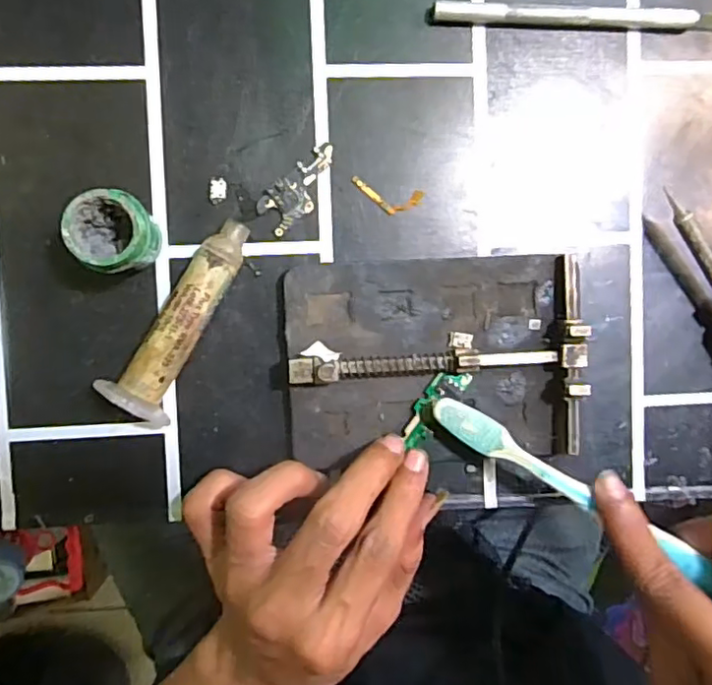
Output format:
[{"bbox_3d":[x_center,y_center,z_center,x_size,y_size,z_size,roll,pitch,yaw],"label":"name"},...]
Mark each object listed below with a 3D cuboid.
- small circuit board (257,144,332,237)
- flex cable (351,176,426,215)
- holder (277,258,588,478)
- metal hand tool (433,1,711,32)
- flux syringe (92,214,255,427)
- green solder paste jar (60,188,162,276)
[{"bbox_3d":[-0.023,-0.066,0.260,0.041,0.004,0.019,-40,94,-2],"label":"small circuit board"},{"bbox_3d":[0.013,-0.063,0.263,0.032,0.004,0.013,11,91,-5],"label":"flex cable"},{"bbox_3d":[0.034,0.008,0.259,0.124,0.022,0.085,-3,92,-4],"label":"holder"},{"bbox_3d":[0.103,-0.143,0.265,0.138,0.008,0.009,-1,92,-4],"label":"metal hand tool"},{"bbox_3d":[-0.068,-0.009,0.250,0.027,0.023,0.086,36,89,-5],"label":"flux syringe"},{"bbox_3d":[-0.094,-0.042,0.240,0.029,0.036,0.029,0,92,-4],"label":"green solder paste jar"}]

